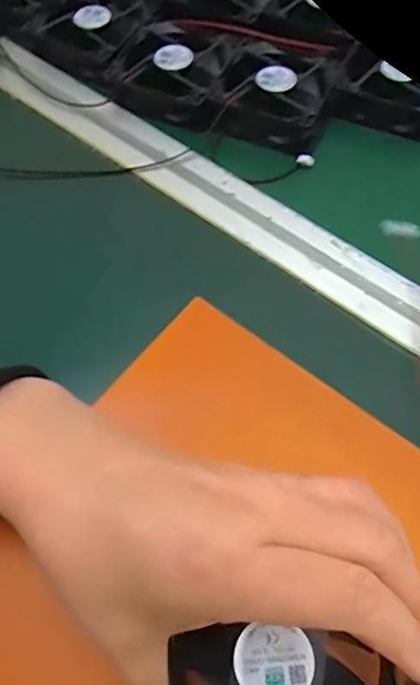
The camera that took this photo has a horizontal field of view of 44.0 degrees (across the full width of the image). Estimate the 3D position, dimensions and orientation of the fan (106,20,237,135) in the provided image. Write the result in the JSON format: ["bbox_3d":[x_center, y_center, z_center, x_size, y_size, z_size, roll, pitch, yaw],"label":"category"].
[{"bbox_3d":[-0.023,-0.205,0.401,0.089,0.028,0.080,21,63,10],"label":"fan"}]

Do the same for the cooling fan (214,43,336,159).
[{"bbox_3d":[0.051,-0.186,0.392,0.077,0.030,0.085,17,62,8],"label":"cooling fan"}]

